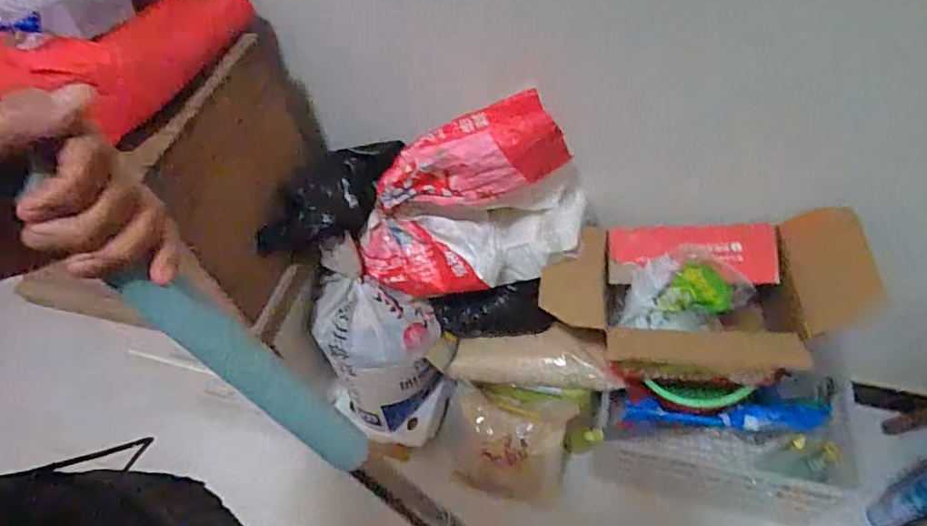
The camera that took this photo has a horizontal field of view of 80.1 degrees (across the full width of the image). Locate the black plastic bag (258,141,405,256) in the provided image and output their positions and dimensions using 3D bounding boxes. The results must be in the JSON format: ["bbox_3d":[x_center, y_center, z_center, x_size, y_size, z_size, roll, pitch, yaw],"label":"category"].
[{"bbox_3d":[-0.229,-0.120,1.007,0.125,0.110,0.301,26,58,24],"label":"black plastic bag"}]

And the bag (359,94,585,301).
[{"bbox_3d":[0.010,-0.105,0.986,0.422,0.315,0.183,-8,51,0],"label":"bag"}]

